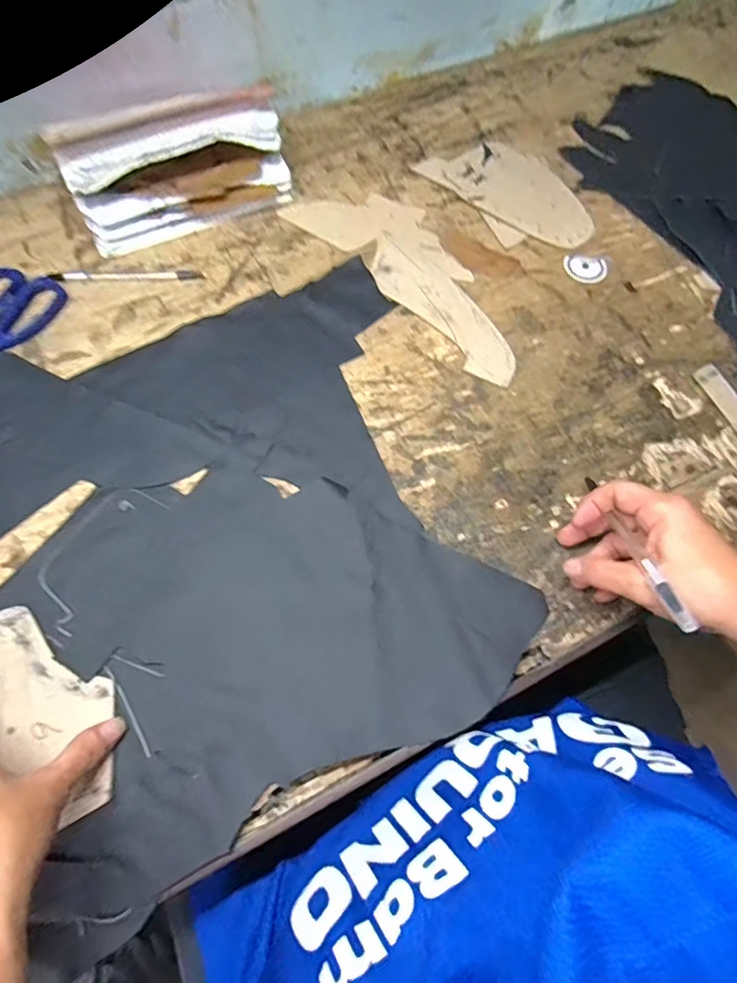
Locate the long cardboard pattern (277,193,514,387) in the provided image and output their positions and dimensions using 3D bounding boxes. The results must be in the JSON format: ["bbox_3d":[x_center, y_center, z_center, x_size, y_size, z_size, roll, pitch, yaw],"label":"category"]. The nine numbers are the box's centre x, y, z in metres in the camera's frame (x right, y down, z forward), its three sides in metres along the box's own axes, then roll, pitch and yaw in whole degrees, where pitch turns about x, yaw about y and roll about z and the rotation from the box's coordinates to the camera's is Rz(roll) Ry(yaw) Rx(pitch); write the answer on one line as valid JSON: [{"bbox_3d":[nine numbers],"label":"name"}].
[{"bbox_3d":[0.047,-0.211,0.500,0.097,0.004,0.274,-39,73,-17],"label":"long cardboard pattern"}]

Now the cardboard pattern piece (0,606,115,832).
[{"bbox_3d":[-0.202,0.131,0.328,0.141,0.010,0.066,42,72,17],"label":"cardboard pattern piece"}]

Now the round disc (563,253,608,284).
[{"bbox_3d":[0.208,-0.215,0.508,0.039,0.004,0.039,1,66,-1],"label":"round disc"}]

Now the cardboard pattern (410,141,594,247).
[{"bbox_3d":[0.152,-0.314,0.547,0.180,0.004,0.103,40,71,15],"label":"cardboard pattern"}]

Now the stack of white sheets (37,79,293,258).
[{"bbox_3d":[-0.178,-0.305,0.495,0.197,0.078,0.086,-22,69,-11],"label":"stack of white sheets"}]

